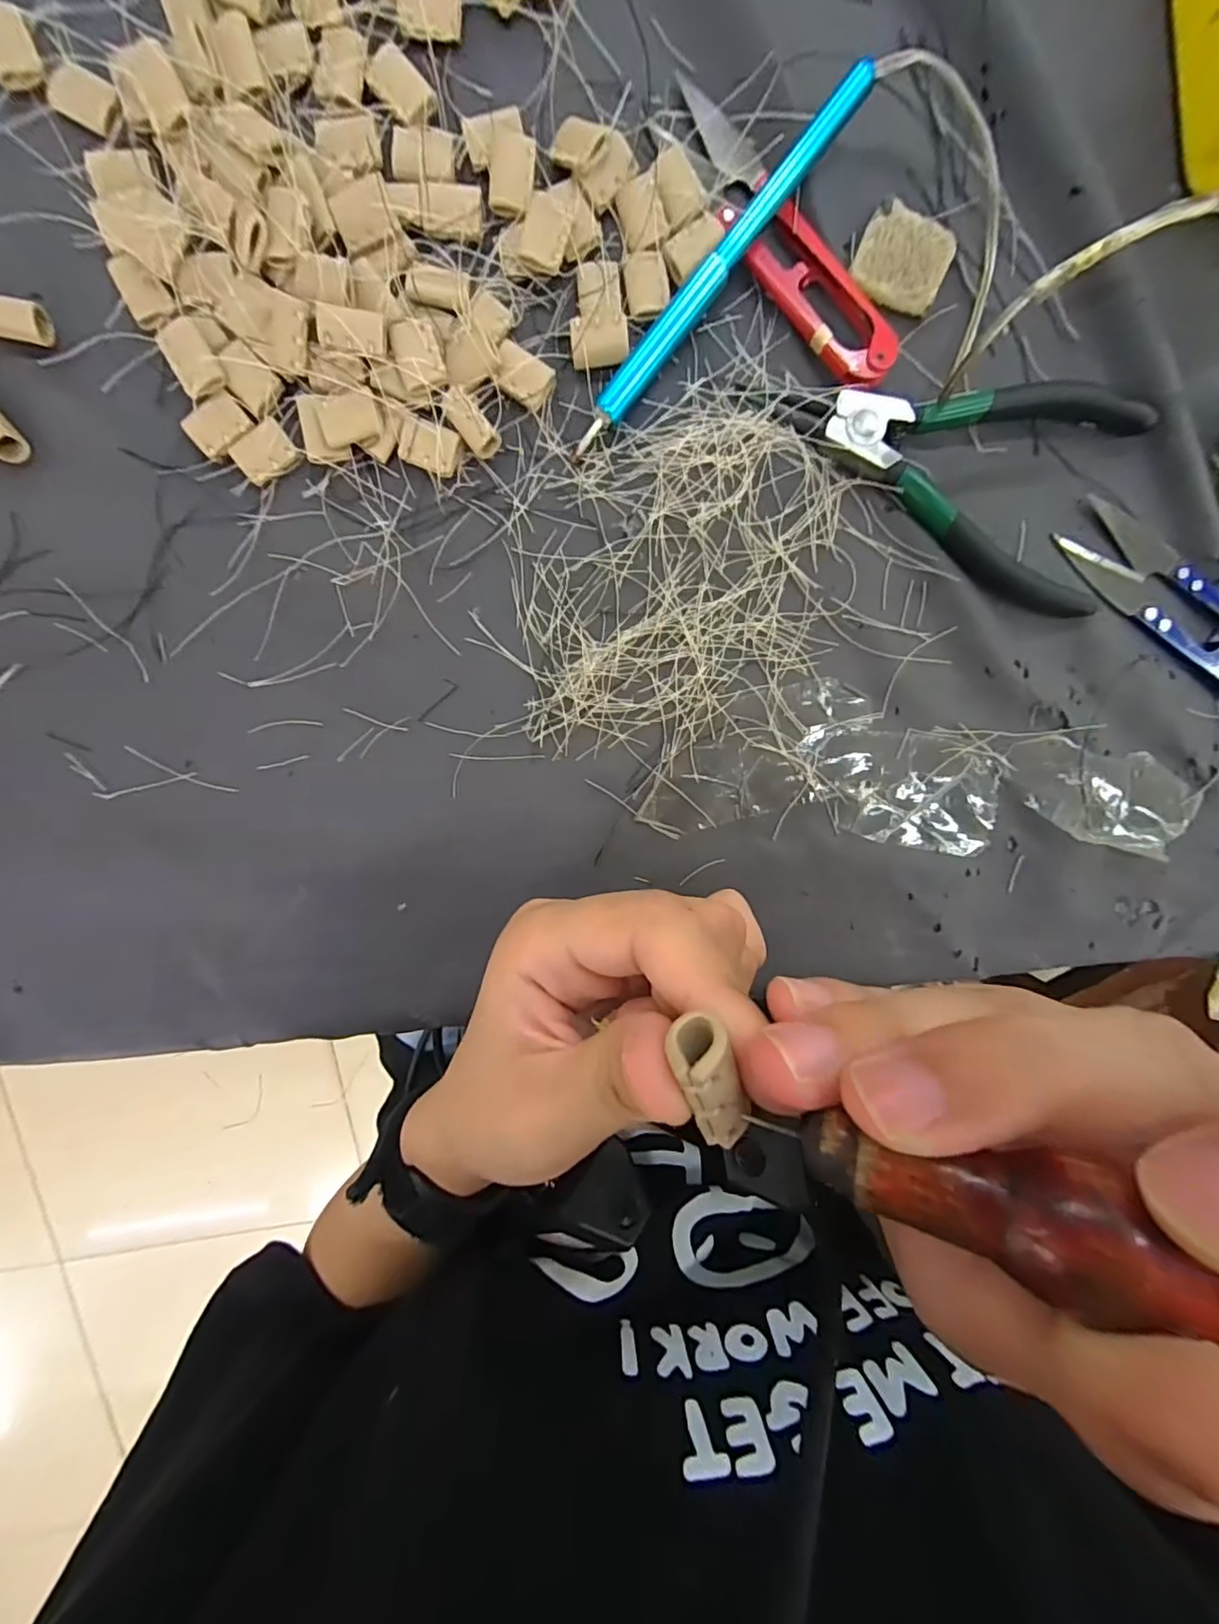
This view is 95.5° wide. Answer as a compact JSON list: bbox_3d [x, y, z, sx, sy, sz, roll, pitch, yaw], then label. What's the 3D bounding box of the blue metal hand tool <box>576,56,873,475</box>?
[{"bbox_3d":[0.034,-0.181,0.186,0.010,0.015,0.141,40,94,-5],"label":"blue metal hand tool"}]

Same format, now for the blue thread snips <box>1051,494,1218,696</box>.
[{"bbox_3d":[0.218,-0.072,0.205,0.114,0.006,0.027,40,94,-5],"label":"blue thread snips"}]

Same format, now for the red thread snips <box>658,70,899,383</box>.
[{"bbox_3d":[0.059,-0.195,0.188,0.026,0.007,0.112,-44,95,3],"label":"red thread snips"}]

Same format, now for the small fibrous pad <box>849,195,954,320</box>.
[{"bbox_3d":[0.102,-0.193,0.193,0.031,0.006,0.030,20,95,-3],"label":"small fibrous pad"}]

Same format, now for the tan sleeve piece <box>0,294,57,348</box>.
[{"bbox_3d":[-0.195,-0.160,0.179,0.020,0.013,0.013,9,96,-2],"label":"tan sleeve piece"}]

